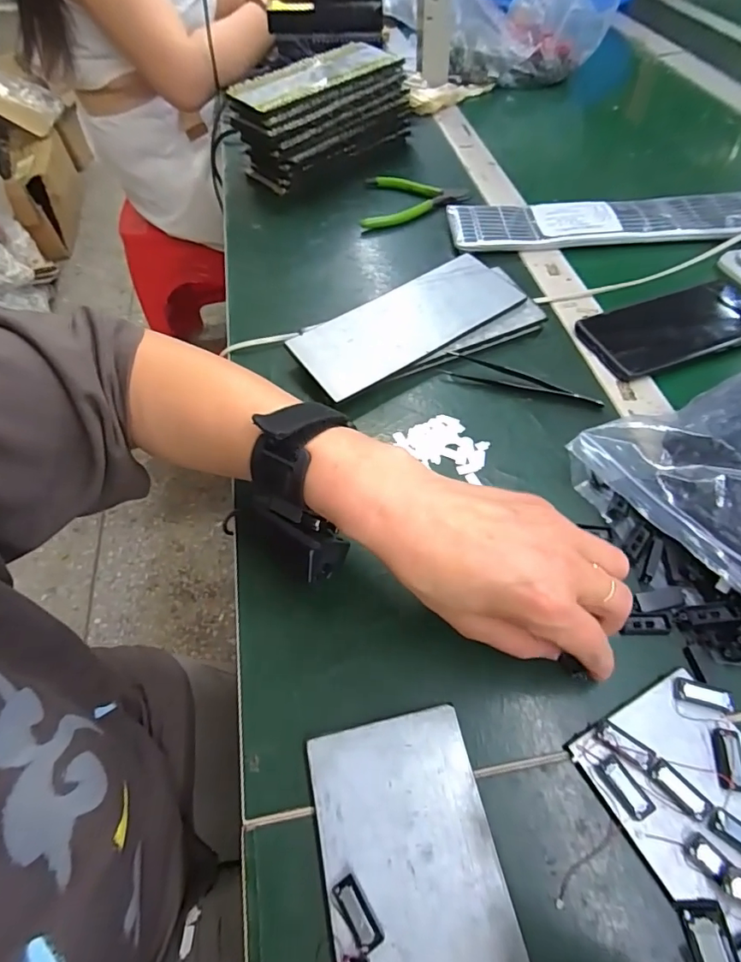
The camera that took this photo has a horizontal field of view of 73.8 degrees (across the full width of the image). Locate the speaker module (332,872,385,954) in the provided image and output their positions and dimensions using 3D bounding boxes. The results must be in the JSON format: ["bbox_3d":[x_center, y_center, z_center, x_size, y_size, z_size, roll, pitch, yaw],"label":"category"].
[{"bbox_3d":[-0.006,0.194,0.221,0.012,0.006,0.027,-31,59,-16],"label":"speaker module"}]

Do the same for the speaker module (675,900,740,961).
[{"bbox_3d":[0.093,0.129,0.131,0.010,0.005,0.028,-12,70,-4],"label":"speaker module"}]

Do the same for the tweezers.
[{"bbox_3d":[0.122,-0.083,0.399,0.126,0.010,0.019,16,59,14],"label":"tweezers"}]

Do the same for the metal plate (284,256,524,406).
[{"bbox_3d":[0.032,-0.137,0.428,0.195,0.006,0.082,-32,63,-14],"label":"metal plate"}]

